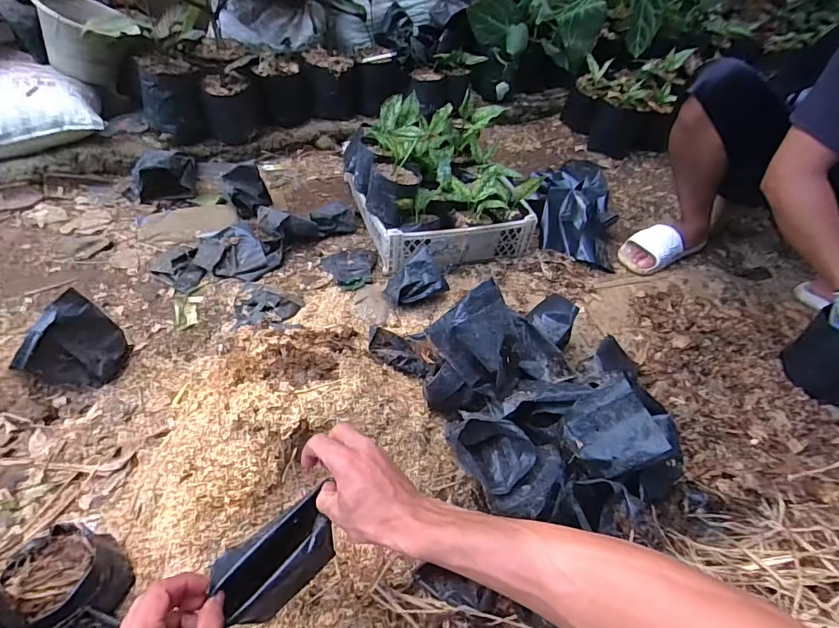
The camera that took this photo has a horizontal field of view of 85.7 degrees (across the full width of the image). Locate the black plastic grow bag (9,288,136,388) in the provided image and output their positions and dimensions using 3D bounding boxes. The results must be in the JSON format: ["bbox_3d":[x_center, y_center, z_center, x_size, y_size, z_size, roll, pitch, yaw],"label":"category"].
[{"bbox_3d":[-0.614,0.064,0.815,0.097,0.143,0.144,16,49,9],"label":"black plastic grow bag"}]

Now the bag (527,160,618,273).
[{"bbox_3d":[0.436,-0.312,1.292,0.229,0.111,0.402,8,48,3],"label":"bag"}]

